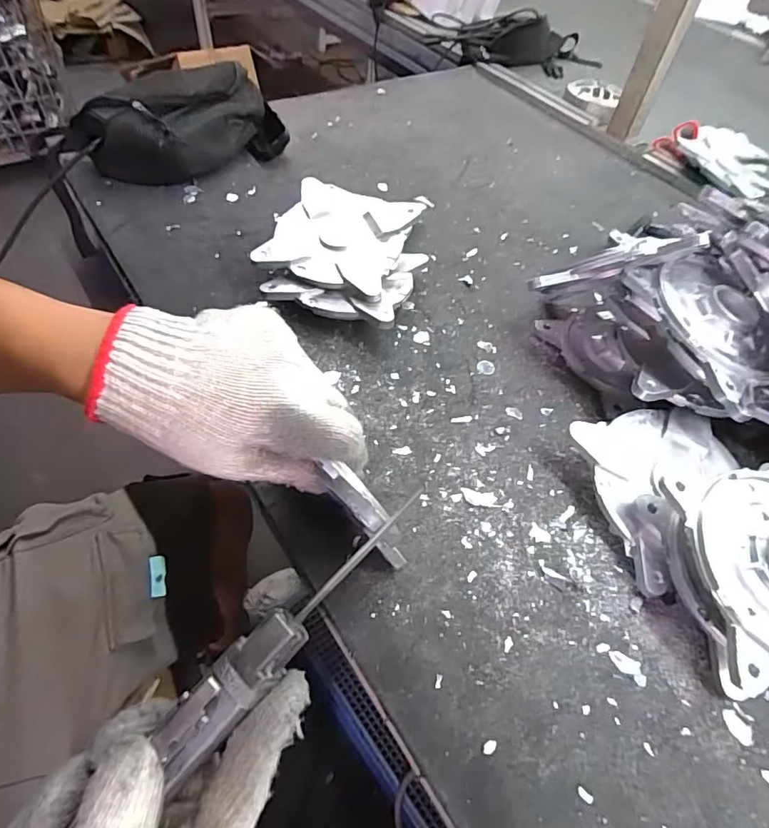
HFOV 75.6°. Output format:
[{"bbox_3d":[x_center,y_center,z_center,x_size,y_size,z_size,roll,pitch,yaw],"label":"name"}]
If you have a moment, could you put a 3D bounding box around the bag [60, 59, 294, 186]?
[{"bbox_3d":[-0.277,-0.399,0.682,0.271,0.094,0.152,-33,63,-26],"label":"bag"}]

